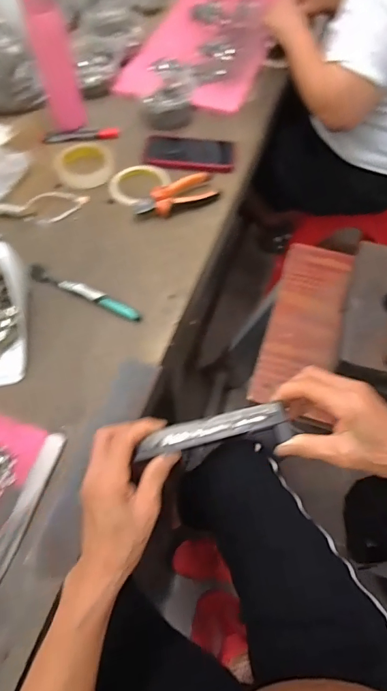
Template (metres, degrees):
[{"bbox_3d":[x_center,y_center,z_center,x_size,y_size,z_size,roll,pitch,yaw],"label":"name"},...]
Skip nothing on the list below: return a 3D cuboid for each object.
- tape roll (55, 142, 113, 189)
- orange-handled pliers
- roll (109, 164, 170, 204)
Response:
[{"bbox_3d":[-0.188,-0.313,0.718,0.094,0.025,0.094,0,59,0],"label":"tape roll"},{"bbox_3d":[-0.025,-0.244,0.675,0.144,0.015,0.052,-33,64,-18],"label":"orange-handled pliers"},{"bbox_3d":[-0.093,-0.268,0.691,0.099,0.014,0.095,0,59,0],"label":"roll"}]

